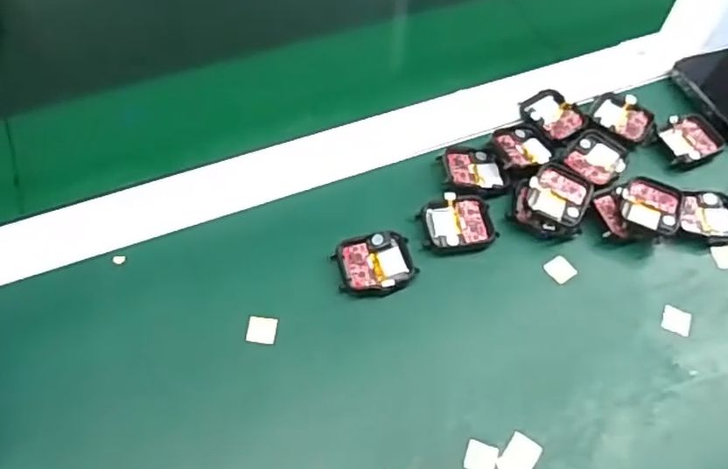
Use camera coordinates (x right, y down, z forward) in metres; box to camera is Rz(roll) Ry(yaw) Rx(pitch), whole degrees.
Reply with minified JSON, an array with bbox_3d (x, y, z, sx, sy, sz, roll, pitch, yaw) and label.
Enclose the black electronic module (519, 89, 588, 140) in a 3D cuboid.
[{"bbox_3d":[0.137,-0.087,0.464,0.039,0.004,0.045,-28,62,-19],"label":"black electronic module"}]

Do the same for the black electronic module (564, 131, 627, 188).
[{"bbox_3d":[0.162,-0.054,0.446,0.039,0.005,0.041,40,63,21],"label":"black electronic module"}]

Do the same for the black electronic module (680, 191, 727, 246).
[{"bbox_3d":[0.231,-0.012,0.427,0.038,0.009,0.038,13,57,6],"label":"black electronic module"}]

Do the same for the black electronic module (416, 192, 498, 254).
[{"bbox_3d":[0.061,-0.007,0.411,0.047,0.012,0.037,-9,57,-9],"label":"black electronic module"}]

